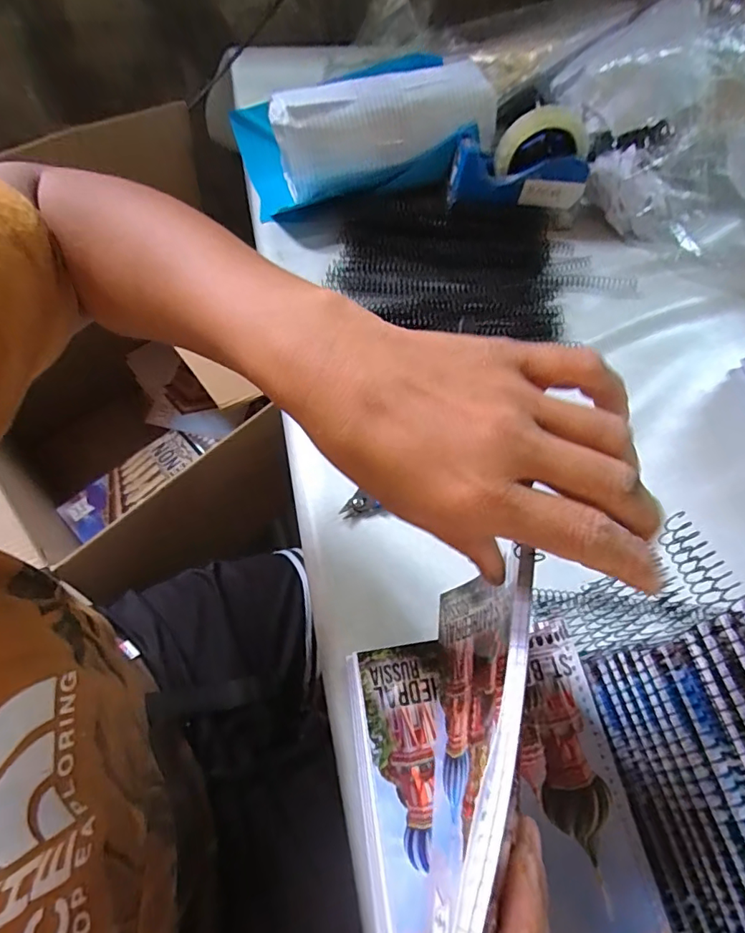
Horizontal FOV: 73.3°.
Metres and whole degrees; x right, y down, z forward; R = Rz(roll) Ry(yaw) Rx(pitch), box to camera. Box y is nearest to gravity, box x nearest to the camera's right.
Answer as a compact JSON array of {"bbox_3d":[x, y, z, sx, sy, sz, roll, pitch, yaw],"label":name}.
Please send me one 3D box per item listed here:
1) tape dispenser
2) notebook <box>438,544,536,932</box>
[{"bbox_3d":[0.169,-0.345,0.575,0.157,0.104,0.051,-3,61,-5],"label":"tape dispenser"},{"bbox_3d":[0.039,0.131,0.233,0.019,0.144,0.184,16,61,5],"label":"notebook"}]

